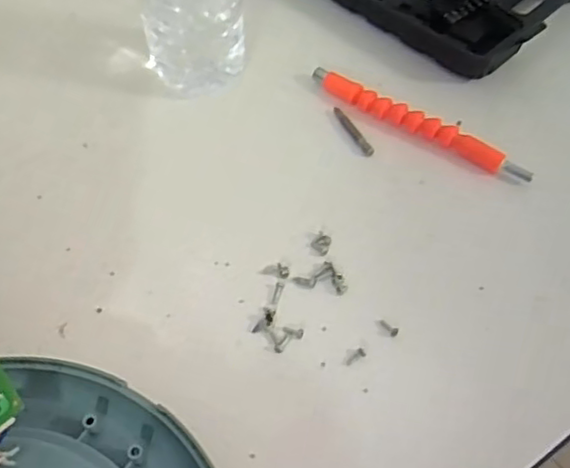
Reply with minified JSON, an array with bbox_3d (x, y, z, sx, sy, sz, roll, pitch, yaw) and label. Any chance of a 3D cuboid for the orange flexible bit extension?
[{"bbox_3d":[0.091,-0.078,0.461,0.167,0.015,0.014,29,61,17],"label":"orange flexible bit extension"}]

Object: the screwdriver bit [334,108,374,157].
[{"bbox_3d":[0.047,-0.074,0.462,0.006,0.004,0.050,-23,60,-15],"label":"screwdriver bit"}]

